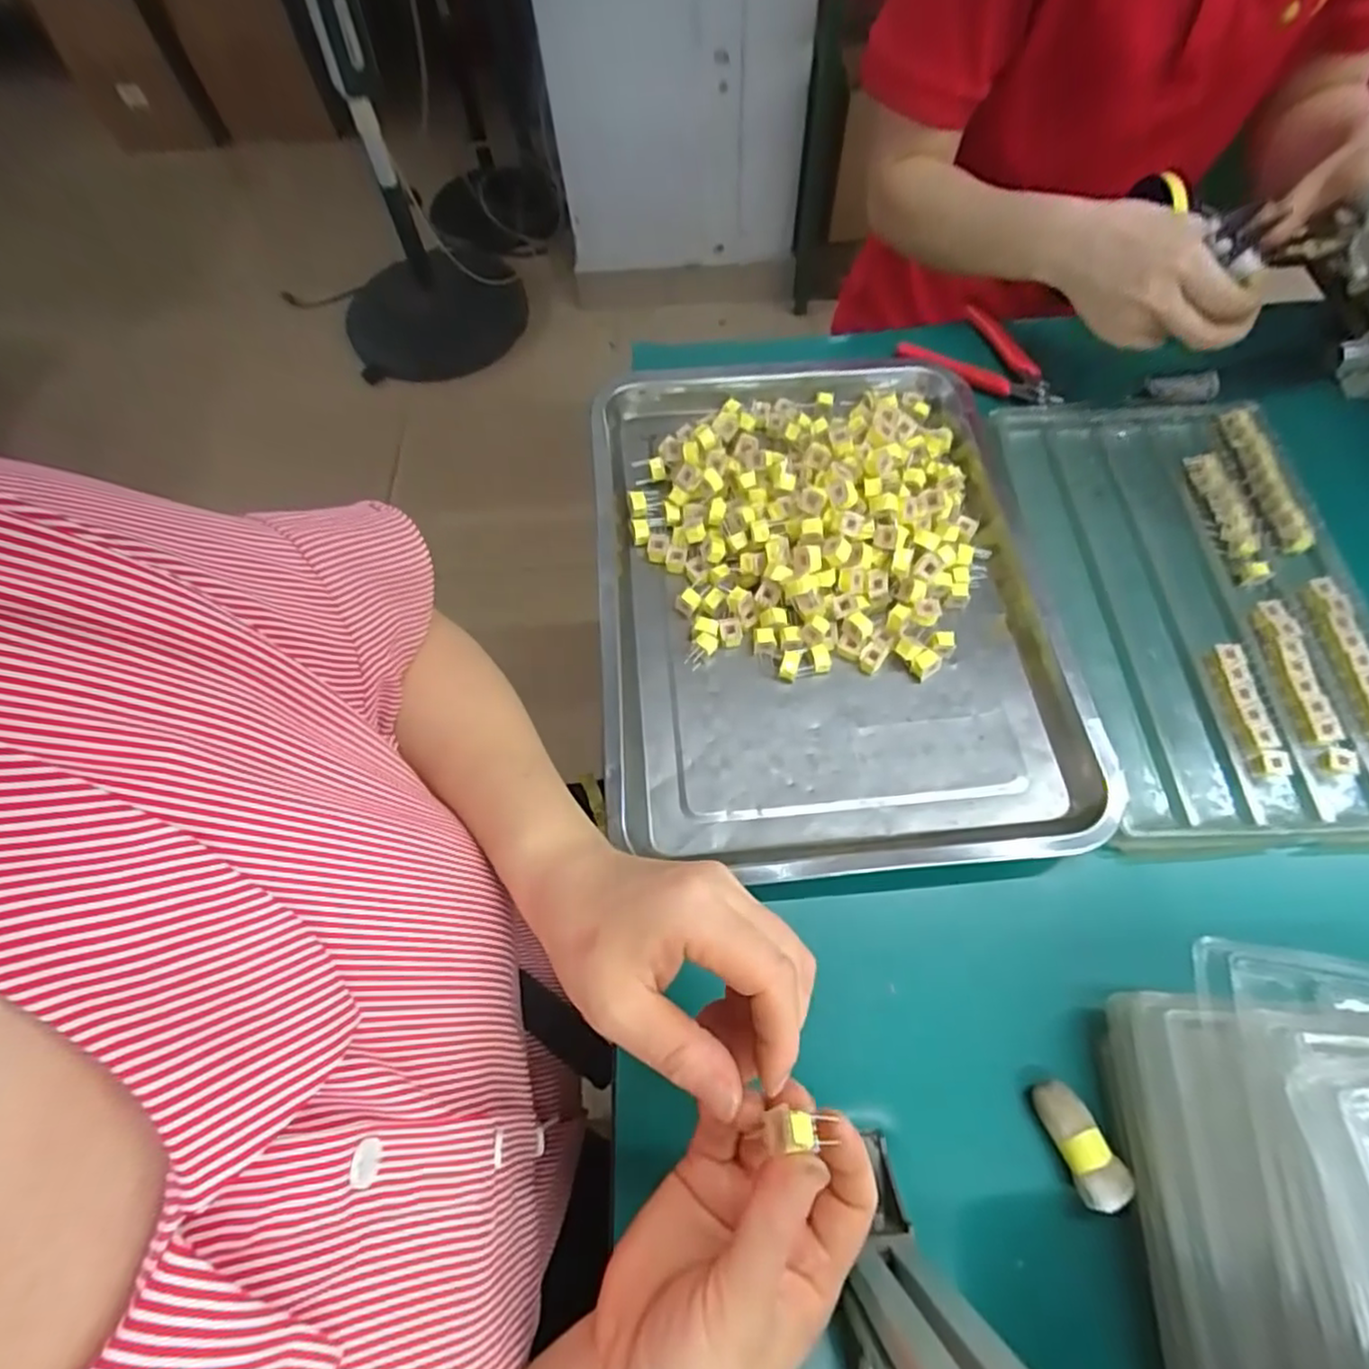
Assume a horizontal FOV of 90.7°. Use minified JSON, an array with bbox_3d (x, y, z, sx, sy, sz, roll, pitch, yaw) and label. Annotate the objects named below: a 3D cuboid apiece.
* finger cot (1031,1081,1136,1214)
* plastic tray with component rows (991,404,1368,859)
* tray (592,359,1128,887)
[{"bbox_3d":[0.183,0.214,0.317,0.021,0.025,0.049,-21,65,-8],"label":"finger cot"},{"bbox_3d":[0.337,-0.058,0.440,0.189,0.019,0.325,-2,64,1],"label":"plastic tray with component rows"},{"bbox_3d":[0.091,-0.072,0.441,0.295,0.051,0.381,-5,64,-1],"label":"tray"}]

